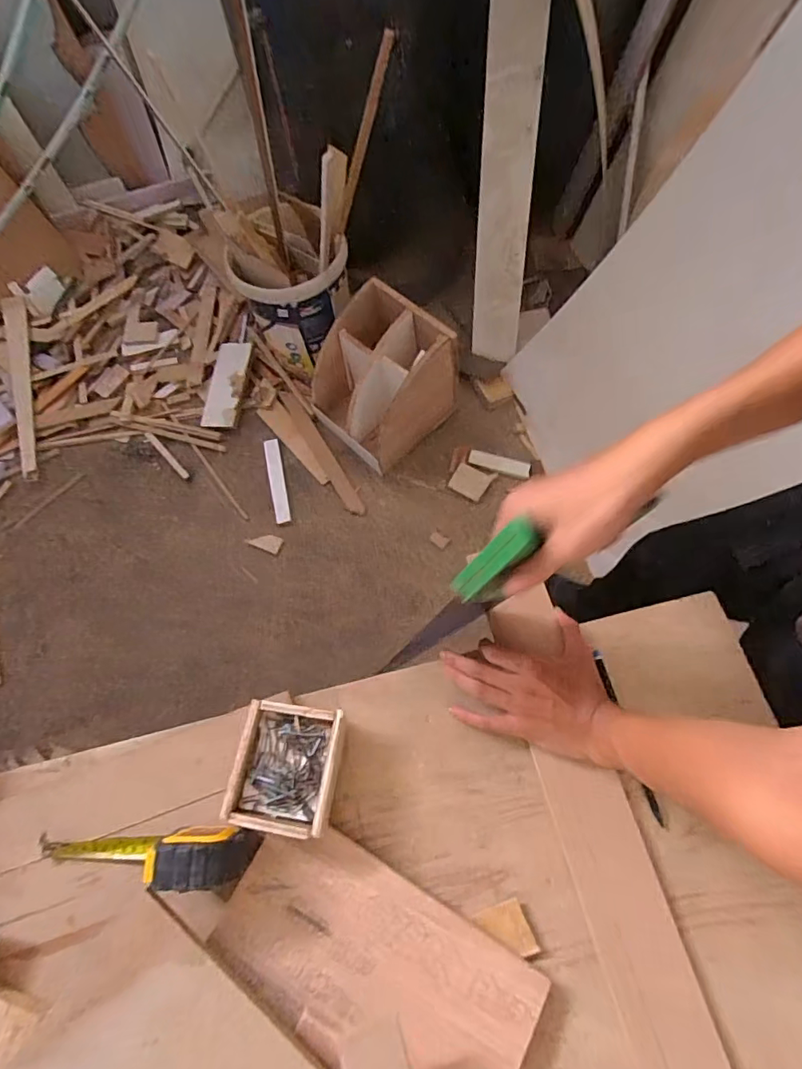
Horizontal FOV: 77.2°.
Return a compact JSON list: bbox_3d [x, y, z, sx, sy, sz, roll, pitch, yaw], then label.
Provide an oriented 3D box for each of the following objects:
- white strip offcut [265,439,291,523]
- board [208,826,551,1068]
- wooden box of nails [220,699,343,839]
[{"bbox_3d":[-0.368,-0.162,1.491,0.045,0.012,0.261,-11,78,-6],"label":"white strip offcut"},{"bbox_3d":[-0.025,0.384,0.448,0.278,0.009,0.131,27,67,12],"label":"board"},{"bbox_3d":[-0.111,0.230,0.500,0.100,0.047,0.112,7,66,3],"label":"wooden box of nails"}]

